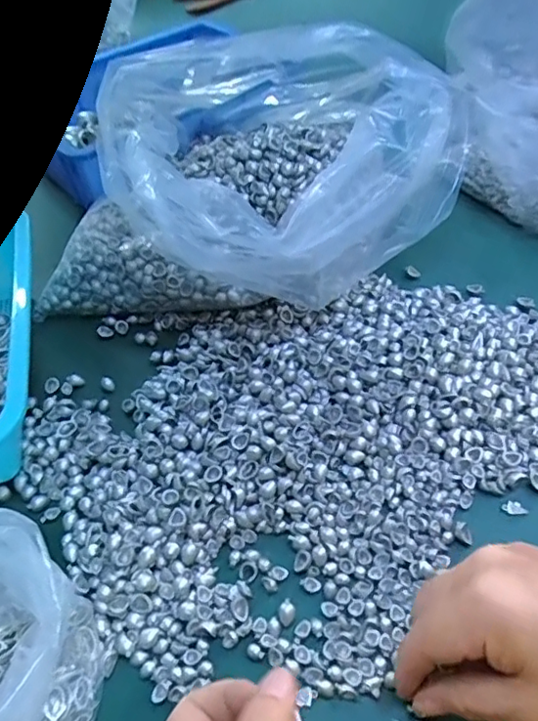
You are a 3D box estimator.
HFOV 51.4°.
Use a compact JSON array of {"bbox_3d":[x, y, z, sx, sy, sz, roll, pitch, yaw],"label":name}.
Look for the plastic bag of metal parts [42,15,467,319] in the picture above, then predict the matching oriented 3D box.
[{"bbox_3d":[-0.024,-0.175,0.476,0.328,0.145,0.237,-1,49,3],"label":"plastic bag of metal parts"}]

